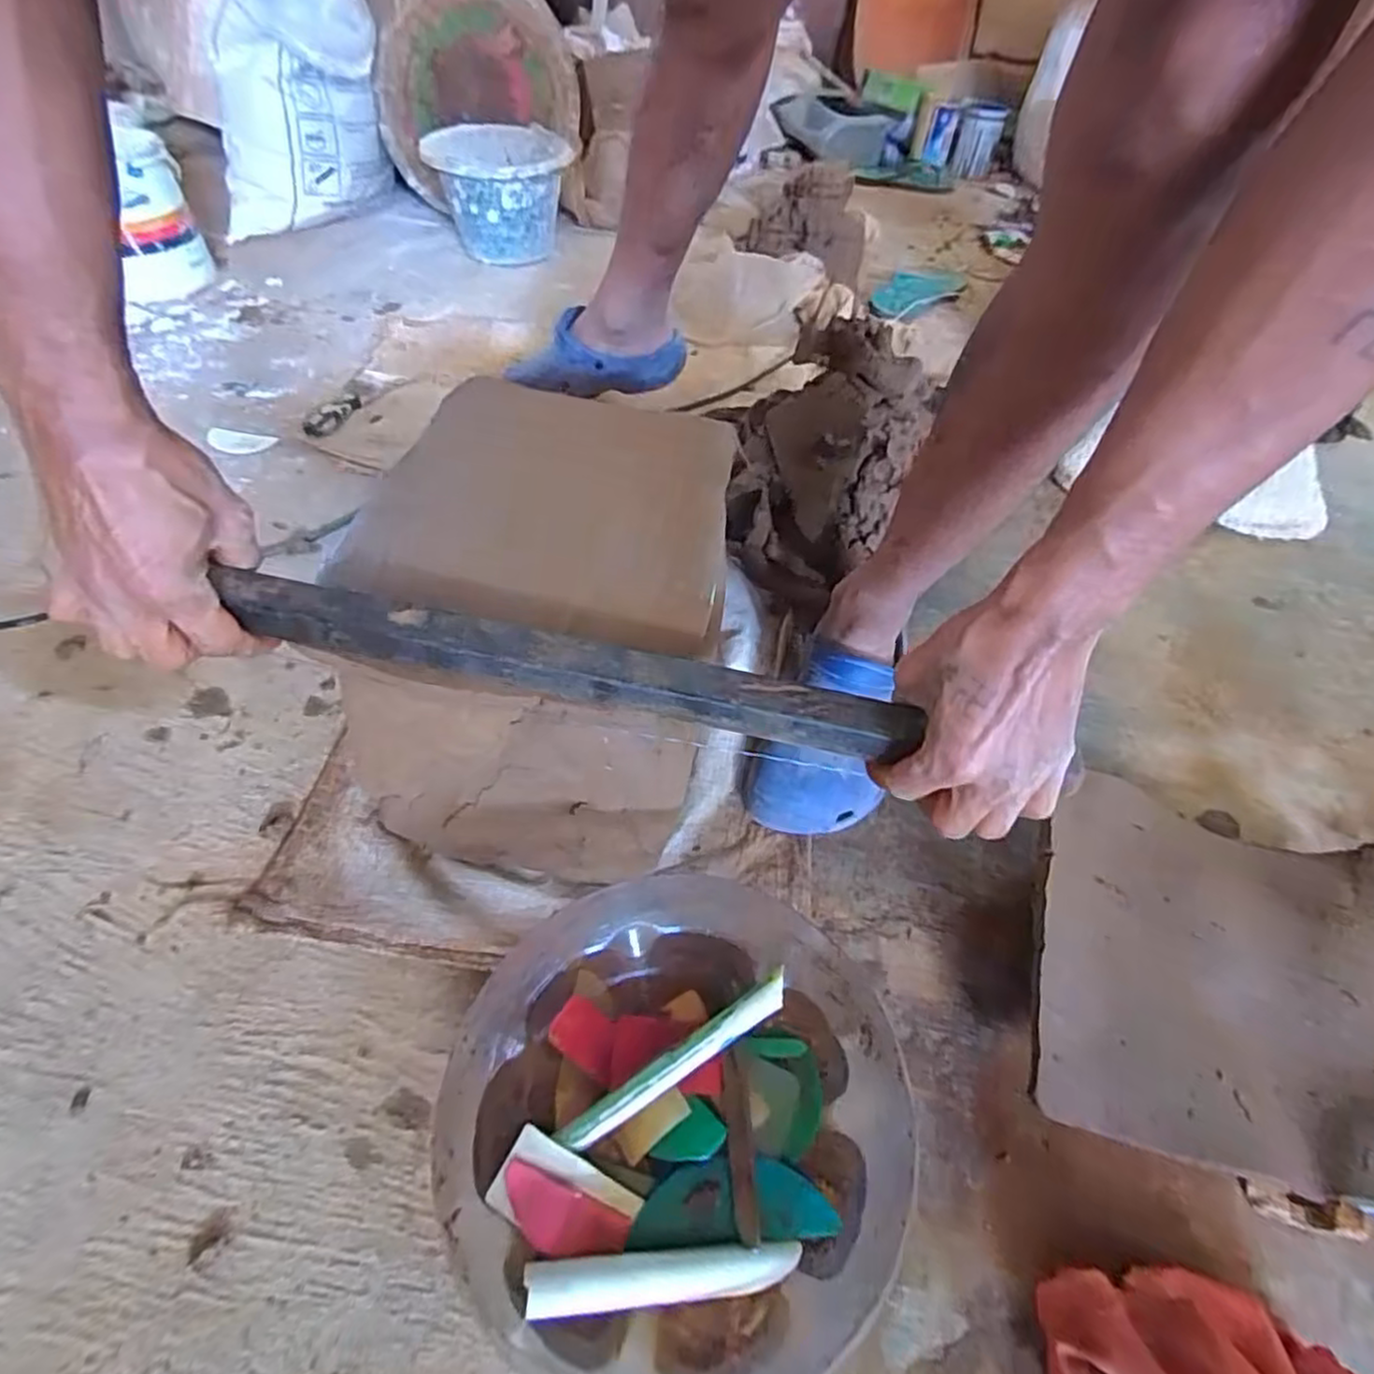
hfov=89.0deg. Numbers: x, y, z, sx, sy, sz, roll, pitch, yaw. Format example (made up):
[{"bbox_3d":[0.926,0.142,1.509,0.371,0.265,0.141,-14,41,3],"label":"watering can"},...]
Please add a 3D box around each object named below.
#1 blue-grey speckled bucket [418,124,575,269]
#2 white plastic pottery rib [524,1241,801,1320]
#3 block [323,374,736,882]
[{"bbox_3d":[-0.333,-0.890,1.262,0.244,0.161,0.231,-13,53,-14],"label":"blue-grey speckled bucket"},{"bbox_3d":[-0.012,0.322,0.382,0.146,0.011,0.024,-2,51,-5],"label":"white plastic pottery rib"},{"bbox_3d":[-0.105,-0.047,0.578,0.243,0.215,0.336,8,51,2],"label":"block"}]

